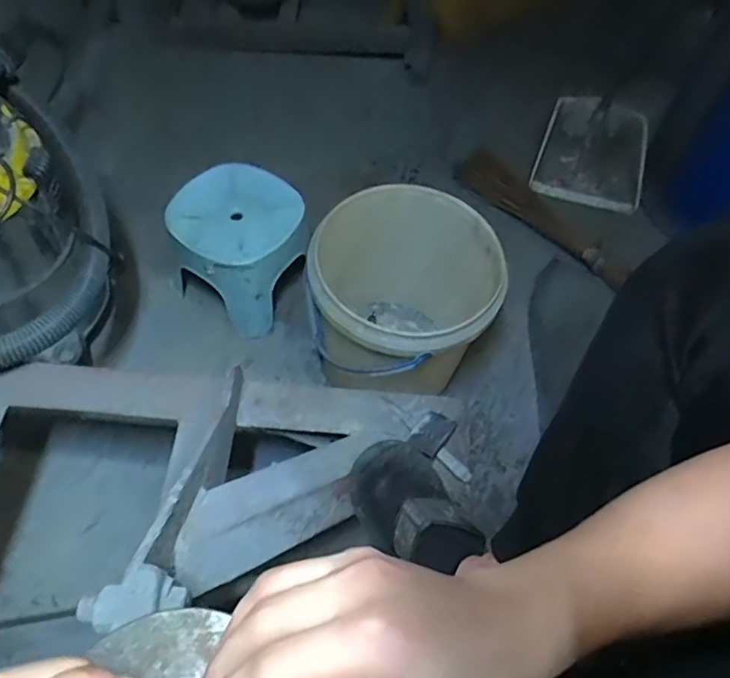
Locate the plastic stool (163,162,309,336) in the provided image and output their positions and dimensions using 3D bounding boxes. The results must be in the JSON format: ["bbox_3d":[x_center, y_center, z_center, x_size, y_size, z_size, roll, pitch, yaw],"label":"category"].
[{"bbox_3d":[-0.224,-0.160,1.044,0.213,0.188,0.213,2,59,-3],"label":"plastic stool"}]

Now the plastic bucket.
[{"bbox_3d":[0.040,-0.041,0.943,0.296,0.299,0.275,2,59,-3],"label":"plastic bucket"}]

